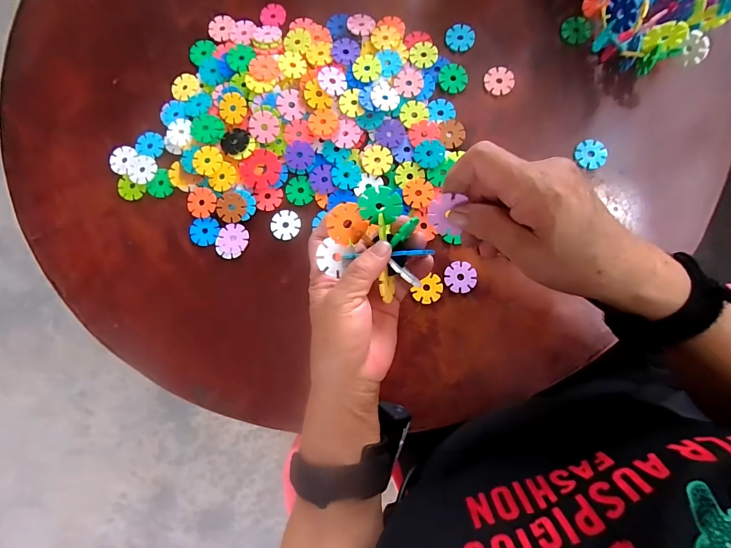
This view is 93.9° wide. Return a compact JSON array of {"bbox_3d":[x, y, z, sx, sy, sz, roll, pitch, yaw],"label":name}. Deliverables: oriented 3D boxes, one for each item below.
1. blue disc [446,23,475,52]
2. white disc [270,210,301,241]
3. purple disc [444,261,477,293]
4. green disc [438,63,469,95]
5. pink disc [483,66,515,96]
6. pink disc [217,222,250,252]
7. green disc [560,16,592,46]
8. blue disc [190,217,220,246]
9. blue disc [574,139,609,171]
[{"bbox_3d":[0.106,-0.267,0.382,0.031,0.004,0.034,3,83,3],"label":"blue disc"},{"bbox_3d":[-0.084,-0.052,0.360,0.030,0.004,0.032,0,83,2],"label":"white disc"},{"bbox_3d":[0.096,0.003,0.344,0.029,0.004,0.031,0,83,2],"label":"purple disc"},{"bbox_3d":[0.096,-0.215,0.374,0.032,0.004,0.033,0,83,2],"label":"green disc"},{"bbox_3d":[0.146,-0.211,0.373,0.031,0.004,0.032,1,83,2],"label":"pink disc"},{"bbox_3d":[-0.140,-0.038,0.361,0.031,0.004,0.028,4,83,3],"label":"pink disc"},{"bbox_3d":[0.230,-0.266,0.373,0.031,0.004,0.033,0,83,2],"label":"green disc"},{"bbox_3d":[-0.172,-0.045,0.366,0.031,0.004,0.030,0,83,2],"label":"blue disc"},{"bbox_3d":[0.234,-0.124,0.354,0.030,0.007,0.031,0,83,2],"label":"blue disc"}]

